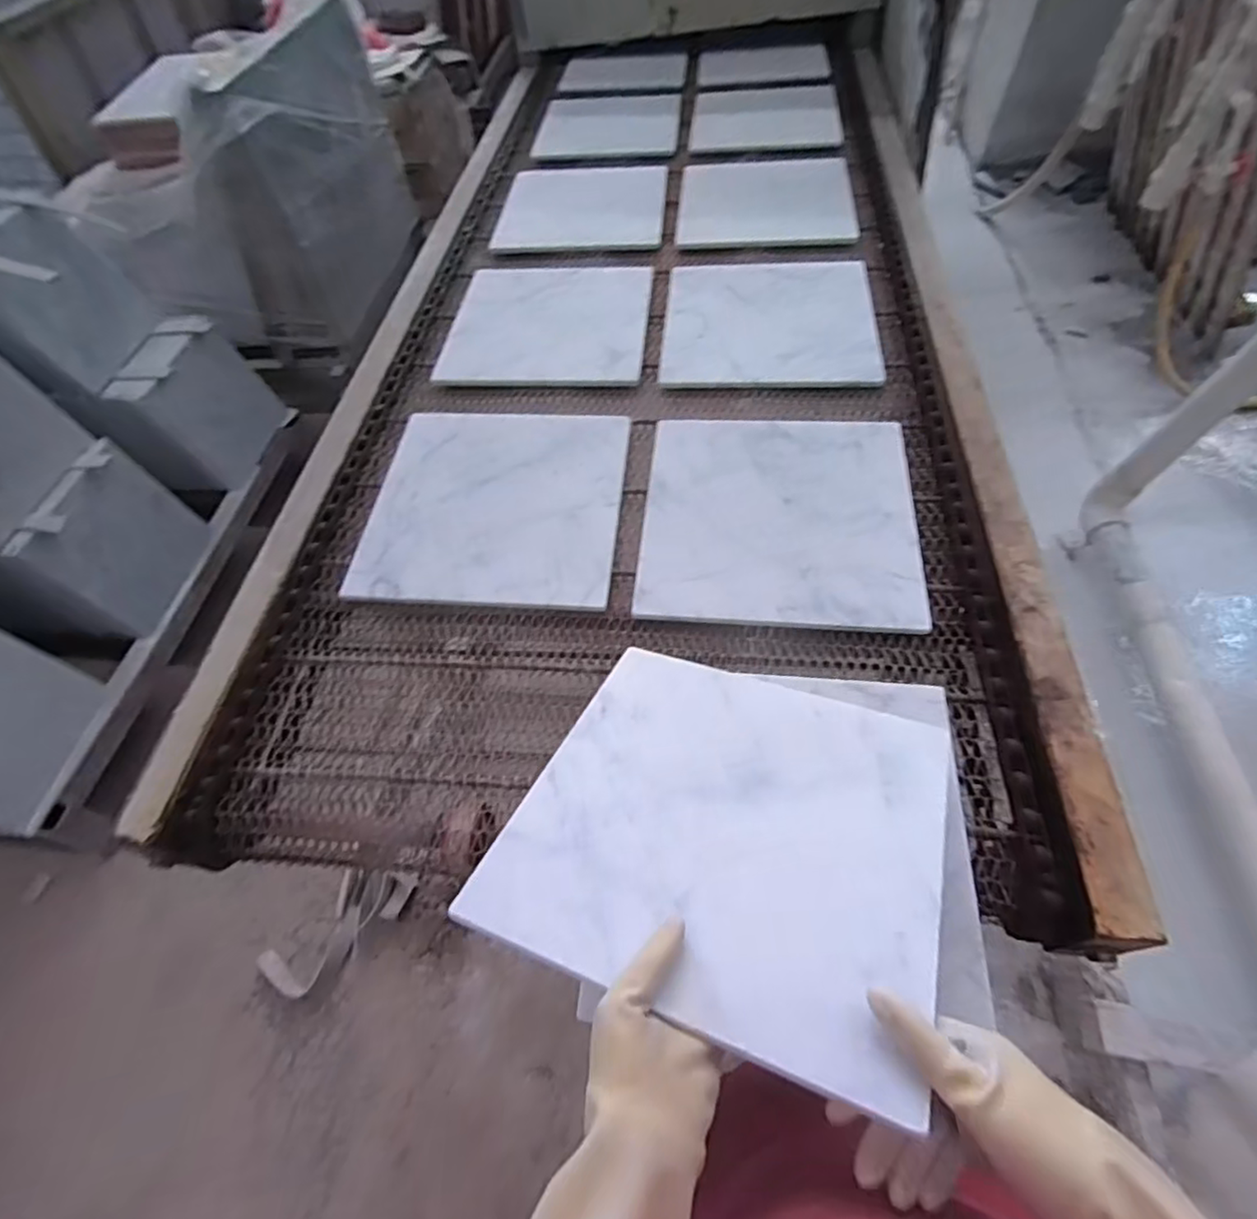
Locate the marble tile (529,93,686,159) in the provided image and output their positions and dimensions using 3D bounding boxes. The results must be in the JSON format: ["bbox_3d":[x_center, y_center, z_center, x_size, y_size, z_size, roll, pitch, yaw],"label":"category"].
[{"bbox_3d":[-0.040,-1.046,1.363,0.296,0.014,0.302,4,59,6],"label":"marble tile"}]

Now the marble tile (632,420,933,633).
[{"bbox_3d":[0.170,-0.113,0.728,0.299,0.012,0.298,2,58,7],"label":"marble tile"}]

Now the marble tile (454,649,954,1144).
[{"bbox_3d":[0.080,0.155,0.487,0.294,0.009,0.302,14,40,20],"label":"marble tile"}]

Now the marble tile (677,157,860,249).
[{"bbox_3d":[0.245,-0.745,1.138,0.298,0.016,0.305,3,59,6],"label":"marble tile"}]

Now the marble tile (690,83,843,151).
[{"bbox_3d":[0.287,-1.035,1.322,0.291,0.010,0.280,3,59,5],"label":"marble tile"}]

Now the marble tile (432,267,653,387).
[{"bbox_3d":[-0.121,-0.447,0.977,0.298,0.013,0.294,3,59,5],"label":"marble tile"}]

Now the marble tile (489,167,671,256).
[{"bbox_3d":[-0.083,-0.752,1.178,0.300,0.012,0.298,2,59,5],"label":"marble tile"}]

